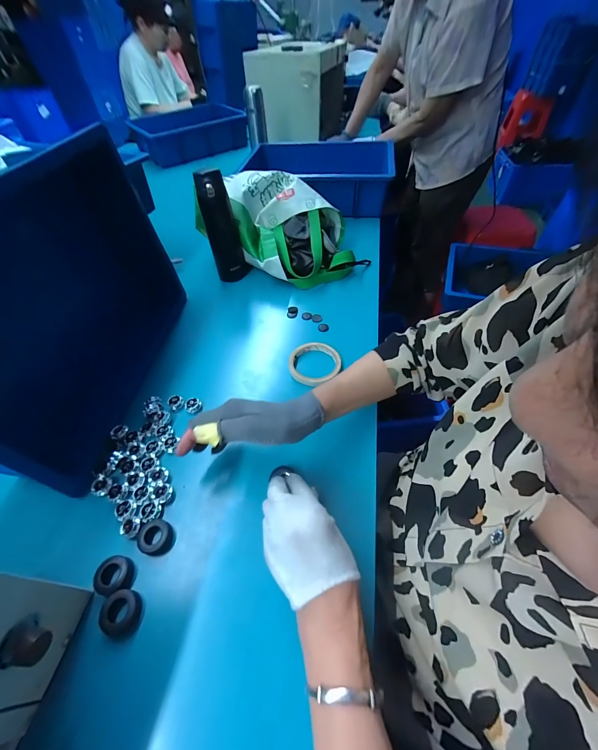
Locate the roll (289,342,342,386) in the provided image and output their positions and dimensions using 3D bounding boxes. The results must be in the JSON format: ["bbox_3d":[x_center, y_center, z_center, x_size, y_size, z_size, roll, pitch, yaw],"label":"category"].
[{"bbox_3d":[0.028,-0.020,0.528,0.089,0.012,0.093,-1,52,2],"label":"roll"}]

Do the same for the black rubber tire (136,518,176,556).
[{"bbox_3d":[-0.176,0.199,0.367,0.037,0.019,0.038,-1,52,2],"label":"black rubber tire"}]

